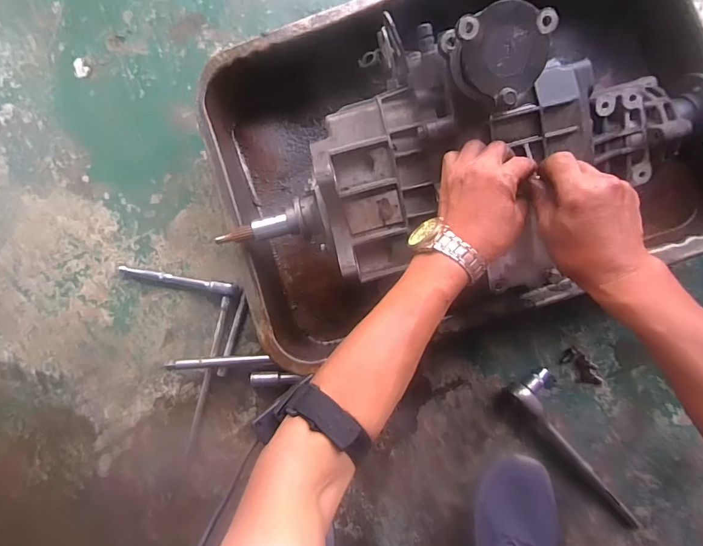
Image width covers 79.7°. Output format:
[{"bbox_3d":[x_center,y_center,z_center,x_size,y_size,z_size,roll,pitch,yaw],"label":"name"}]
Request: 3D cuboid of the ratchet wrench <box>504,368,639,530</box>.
[{"bbox_3d":[0.303,0.243,0.569,0.070,0.037,0.239,-35,86,3],"label":"ratchet wrench"}]

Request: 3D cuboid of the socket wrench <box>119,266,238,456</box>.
[{"bbox_3d":[-0.295,0.120,0.643,0.194,0.034,0.259,15,90,5],"label":"socket wrench"}]

